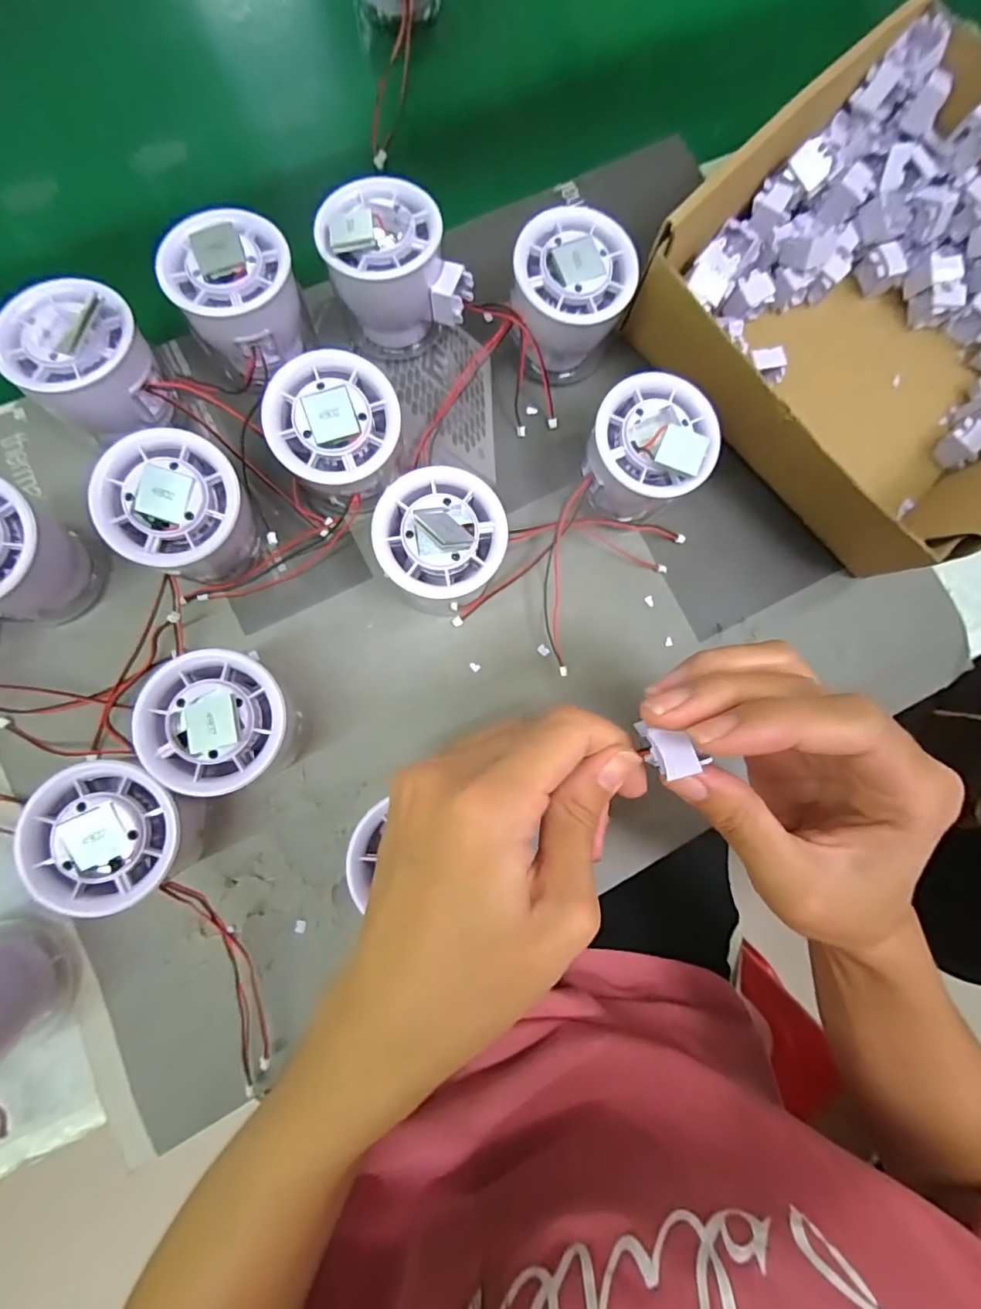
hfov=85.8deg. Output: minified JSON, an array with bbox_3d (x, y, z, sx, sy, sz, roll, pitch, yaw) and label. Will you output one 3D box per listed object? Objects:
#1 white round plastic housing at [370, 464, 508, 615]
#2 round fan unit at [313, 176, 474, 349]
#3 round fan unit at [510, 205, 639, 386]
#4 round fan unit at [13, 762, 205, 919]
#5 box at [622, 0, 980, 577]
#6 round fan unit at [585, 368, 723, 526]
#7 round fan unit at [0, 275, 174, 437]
[{"bbox_3d":[-0.023,-0.051,0.253,0.056,0.054,0.057,-28,86,-7],"label":"white round plastic housing"},{"bbox_3d":[-0.046,-0.193,0.263,0.066,0.056,0.055,-6,86,-4],"label":"round fan unit"},{"bbox_3d":[0.038,-0.178,0.269,0.055,0.052,0.055,0,85,-4],"label":"round fan unit"},{"bbox_3d":[-0.153,0.072,0.229,0.056,0.056,0.054,0,85,-4],"label":"round fan unit"},{"bbox_3d":[0.209,-0.179,0.276,0.202,0.062,0.211,45,84,1],"label":"box"},{"bbox_3d":[0.072,-0.096,0.262,0.063,0.056,0.056,-29,86,-7],"label":"round fan unit"},{"bbox_3d":[-0.183,-0.132,0.248,0.054,0.055,0.053,0,85,-4],"label":"round fan unit"}]

